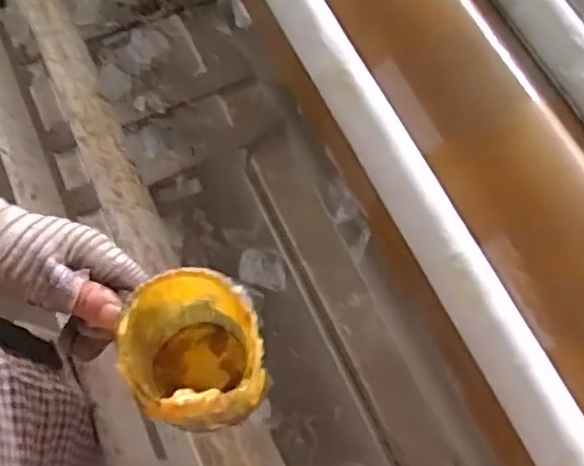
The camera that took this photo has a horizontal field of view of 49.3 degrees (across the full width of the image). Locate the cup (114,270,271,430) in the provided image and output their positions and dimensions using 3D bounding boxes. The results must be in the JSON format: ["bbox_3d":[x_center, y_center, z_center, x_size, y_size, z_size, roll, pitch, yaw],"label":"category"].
[{"bbox_3d":[-0.062,0.080,0.409,0.082,0.091,0.083,1,67,-1],"label":"cup"}]

